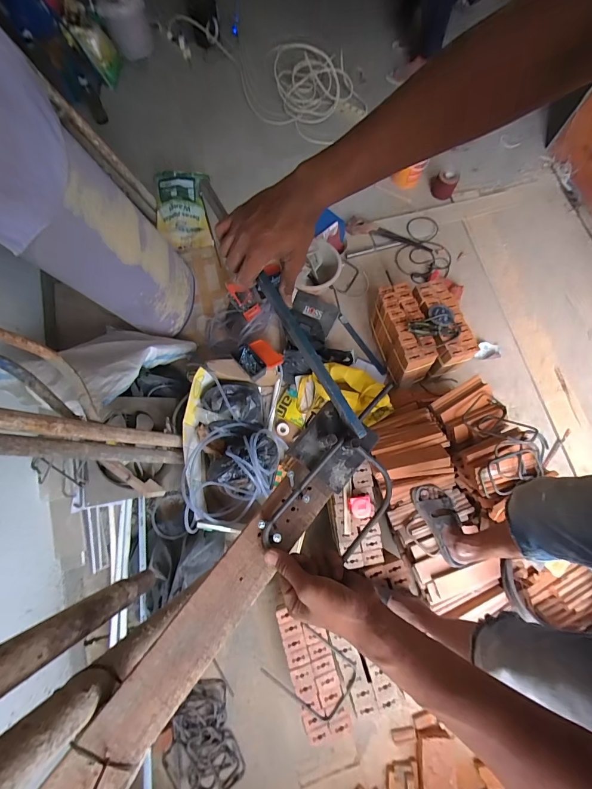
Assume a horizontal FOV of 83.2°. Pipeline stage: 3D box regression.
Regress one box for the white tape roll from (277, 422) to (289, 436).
[{"bbox_3d":[-0.052,0.142,1.373,0.051,0.015,0.055,0,73,-1],"label":"white tape roll"}]

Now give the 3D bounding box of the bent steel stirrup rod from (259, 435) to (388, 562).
[{"bbox_3d":[0.045,0.138,0.396,0.098,0.020,0.160,41,76,11],"label":"bent steel stirrup rod"}]

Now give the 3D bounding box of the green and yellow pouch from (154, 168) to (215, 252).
[{"bbox_3d":[-0.551,-0.909,1.630,0.249,0.160,0.352,-7,73,-3],"label":"green and yellow pouch"}]

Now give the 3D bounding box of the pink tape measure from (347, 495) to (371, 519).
[{"bbox_3d":[0.205,0.362,1.074,0.071,0.033,0.064,-5,73,-3],"label":"pink tape measure"}]

